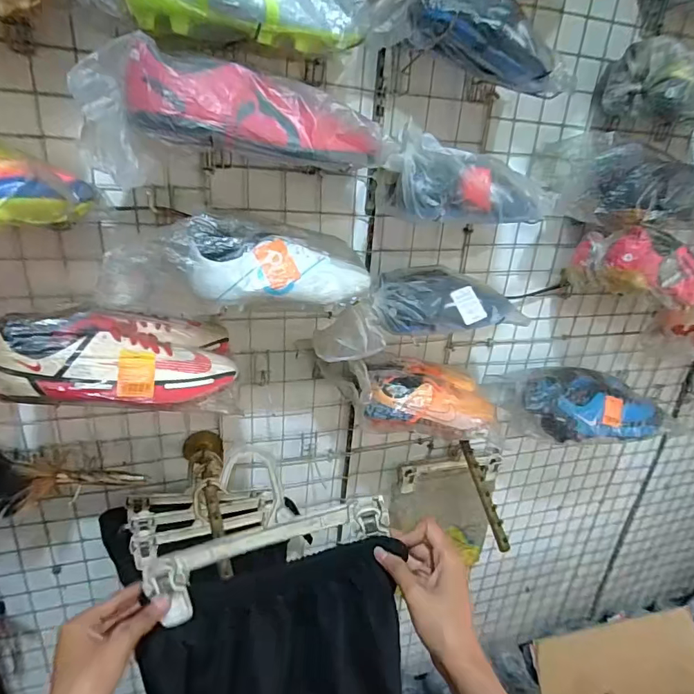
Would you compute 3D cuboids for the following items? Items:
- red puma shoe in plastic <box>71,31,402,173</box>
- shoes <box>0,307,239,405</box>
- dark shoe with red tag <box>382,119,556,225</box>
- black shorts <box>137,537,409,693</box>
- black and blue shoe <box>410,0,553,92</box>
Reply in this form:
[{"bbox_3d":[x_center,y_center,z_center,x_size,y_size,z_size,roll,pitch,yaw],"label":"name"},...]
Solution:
[{"bbox_3d":[-0.112,-0.255,0.496,0.313,0.092,0.102,-6,26,-24],"label":"red puma shoe in plastic"},{"bbox_3d":[-0.284,-0.008,0.588,0.262,0.099,0.156,-3,25,-19],"label":"shoes"},{"bbox_3d":[0.167,-0.230,0.633,0.215,0.097,0.110,-8,27,-28],"label":"dark shoe with red tag"},{"bbox_3d":[-0.069,0.377,0.480,0.257,0.357,0.090,2,24,-8],"label":"black shorts"},{"bbox_3d":[0.164,-0.367,0.532,0.168,0.078,0.070,23,20,-14],"label":"black and blue shoe"}]

